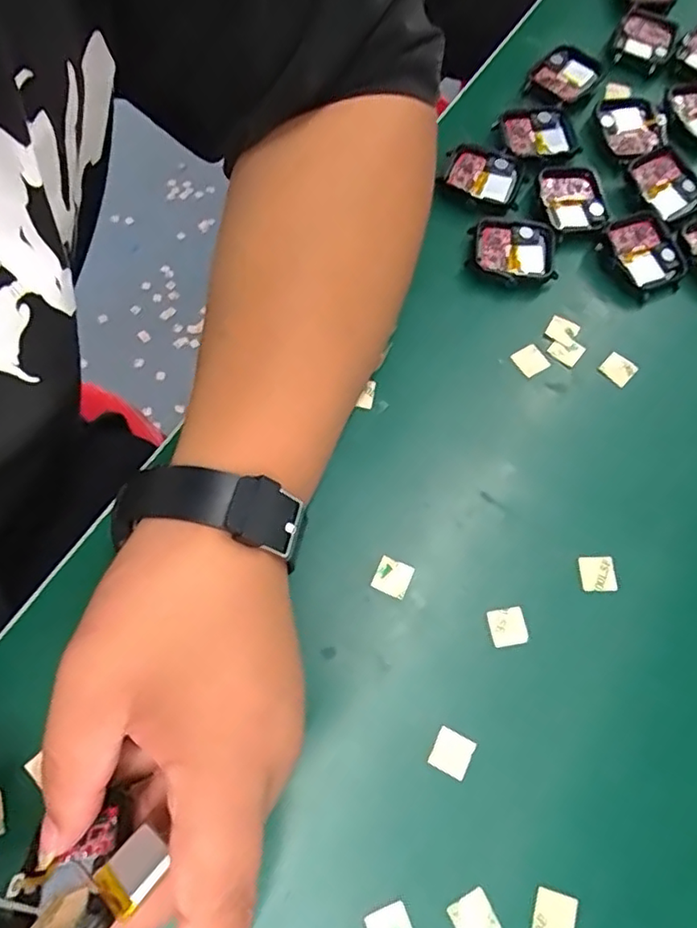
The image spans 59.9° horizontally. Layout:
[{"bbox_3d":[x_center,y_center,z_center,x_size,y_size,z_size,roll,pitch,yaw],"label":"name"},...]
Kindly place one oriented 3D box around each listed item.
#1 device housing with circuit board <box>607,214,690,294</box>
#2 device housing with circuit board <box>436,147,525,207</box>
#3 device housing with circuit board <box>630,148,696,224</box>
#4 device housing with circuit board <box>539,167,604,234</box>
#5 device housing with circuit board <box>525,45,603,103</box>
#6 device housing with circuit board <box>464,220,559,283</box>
[{"bbox_3d":[0.161,-0.113,0.328,0.035,0.014,0.043,-20,72,-10],"label":"device housing with circuit board"},{"bbox_3d":[0.076,-0.164,0.344,0.043,0.006,0.036,30,71,8],"label":"device housing with circuit board"},{"bbox_3d":[0.184,-0.160,0.346,0.034,0.012,0.044,-22,72,-10],"label":"device housing with circuit board"},{"bbox_3d":[0.125,-0.148,0.339,0.033,0.007,0.043,-4,70,-4],"label":"device housing with circuit board"},{"bbox_3d":[0.134,-0.241,0.374,0.037,0.009,0.041,41,73,12],"label":"device housing with circuit board"},{"bbox_3d":[0.088,-0.115,0.329,0.044,0.011,0.039,8,70,0],"label":"device housing with circuit board"}]

